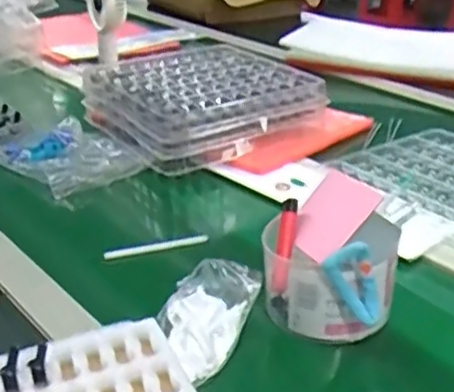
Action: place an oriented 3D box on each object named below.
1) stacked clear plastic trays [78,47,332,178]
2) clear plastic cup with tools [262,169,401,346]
[{"bbox_3d":[-0.037,-0.140,0.945,0.251,0.062,0.251,-18,31,-30],"label":"stacked clear plastic trays"},{"bbox_3d":[0.088,0.055,0.579,0.109,0.112,0.100,8,28,16],"label":"clear plastic cup with tools"}]

